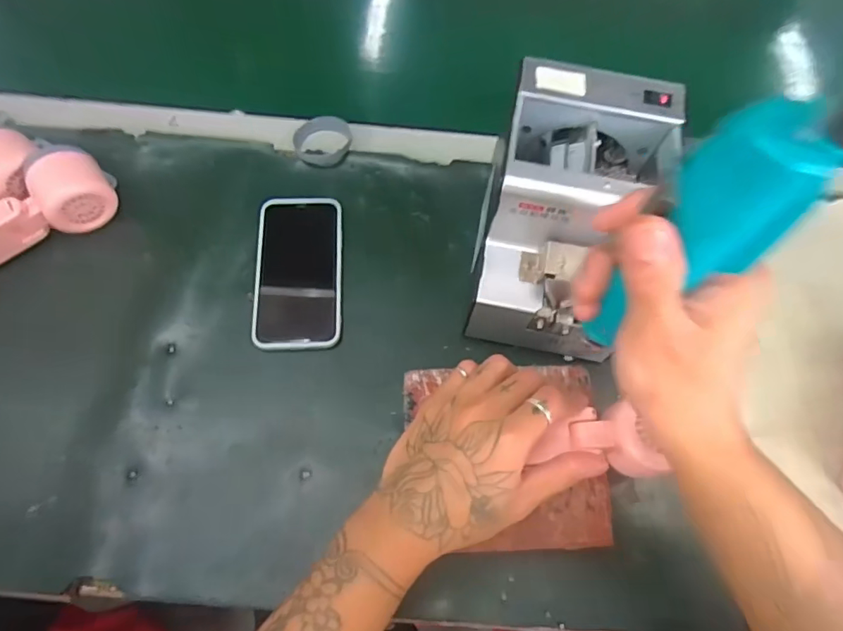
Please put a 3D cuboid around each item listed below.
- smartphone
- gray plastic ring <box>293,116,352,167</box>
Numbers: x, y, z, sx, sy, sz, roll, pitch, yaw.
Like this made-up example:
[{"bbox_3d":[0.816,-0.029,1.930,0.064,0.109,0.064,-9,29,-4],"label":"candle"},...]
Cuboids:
[{"bbox_3d":[-0.110,-0.040,0.468,0.074,0.018,0.144,-1,66,-3],"label":"smartphone"},{"bbox_3d":[-0.099,-0.176,0.525,0.053,0.022,0.048,18,67,5],"label":"gray plastic ring"}]

